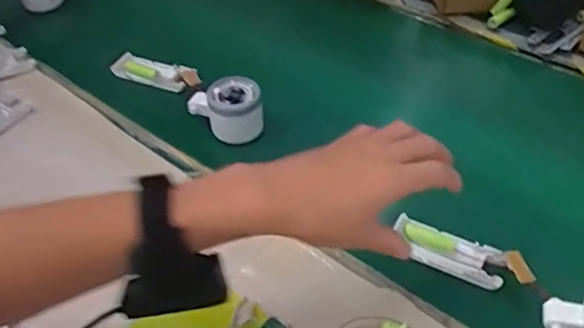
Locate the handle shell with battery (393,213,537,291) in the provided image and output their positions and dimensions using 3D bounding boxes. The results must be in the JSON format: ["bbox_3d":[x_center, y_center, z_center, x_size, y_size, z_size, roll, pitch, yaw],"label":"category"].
[{"bbox_3d":[0.153,0.082,0.553,0.123,0.018,0.038,17,47,20],"label":"handle shell with battery"}]

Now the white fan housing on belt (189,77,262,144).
[{"bbox_3d":[-0.074,-0.057,0.685,0.077,0.063,0.057,-10,44,-7],"label":"white fan housing on belt"}]

